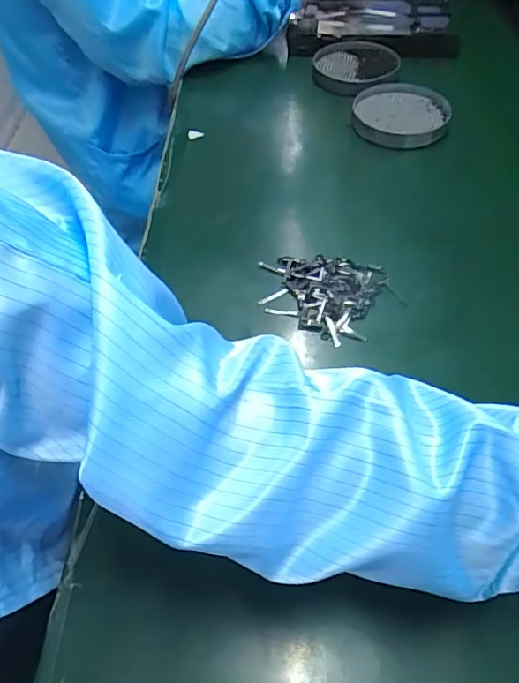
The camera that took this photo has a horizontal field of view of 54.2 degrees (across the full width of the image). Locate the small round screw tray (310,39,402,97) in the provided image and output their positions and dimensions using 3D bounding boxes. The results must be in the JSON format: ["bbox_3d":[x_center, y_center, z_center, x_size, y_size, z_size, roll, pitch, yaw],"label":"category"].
[{"bbox_3d":[0.133,-0.382,0.711,0.114,0.026,0.126,9,54,4],"label":"small round screw tray"}]

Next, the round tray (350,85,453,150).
[{"bbox_3d":[0.173,-0.280,0.628,0.116,0.018,0.130,15,54,8],"label":"round tray"}]

